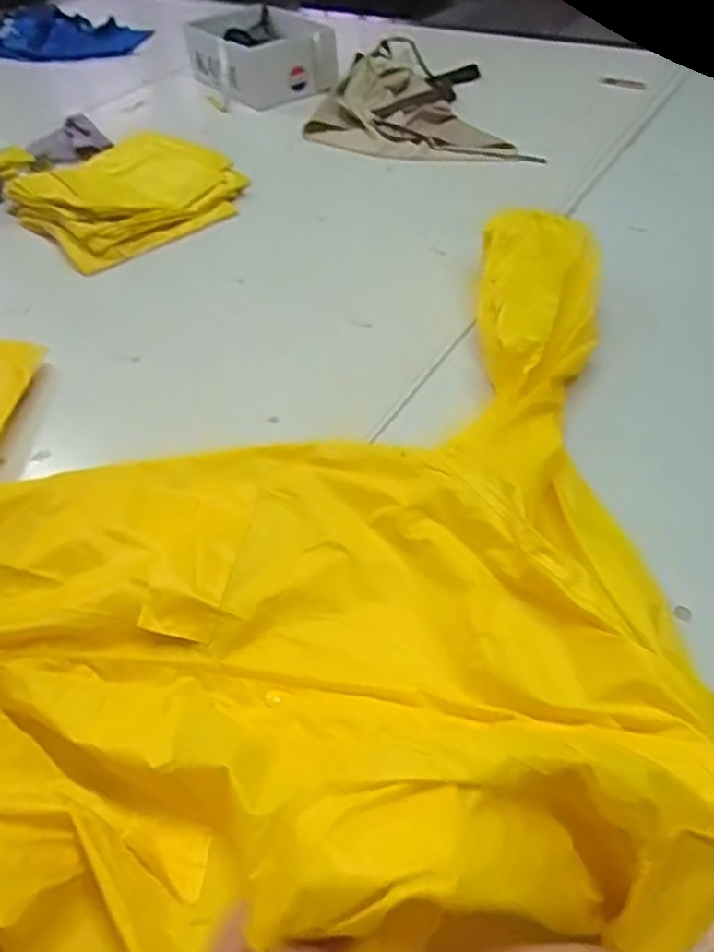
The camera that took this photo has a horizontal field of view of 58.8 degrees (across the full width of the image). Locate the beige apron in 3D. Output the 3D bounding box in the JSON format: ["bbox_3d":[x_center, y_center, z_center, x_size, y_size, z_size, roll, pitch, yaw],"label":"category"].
[{"bbox_3d":[0.094,-0.833,1.392,0.423,0.053,0.666,-7,48,-2],"label":"beige apron"}]

